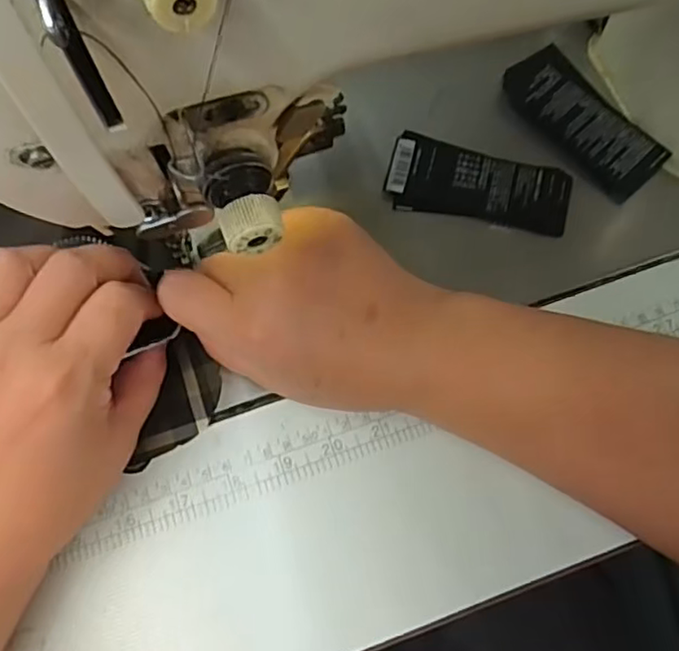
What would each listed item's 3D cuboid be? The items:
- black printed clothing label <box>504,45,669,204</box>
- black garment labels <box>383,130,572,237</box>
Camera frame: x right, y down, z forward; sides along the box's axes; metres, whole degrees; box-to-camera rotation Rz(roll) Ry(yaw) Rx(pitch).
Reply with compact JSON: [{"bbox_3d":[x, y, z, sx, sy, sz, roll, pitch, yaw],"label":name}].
[{"bbox_3d":[0.135,-0.115,0.352,0.047,0.008,0.097,-36,75,-12],"label":"black printed clothing label"},{"bbox_3d":[0.076,-0.078,0.343,0.097,0.004,0.043,10,71,3],"label":"black garment labels"}]

